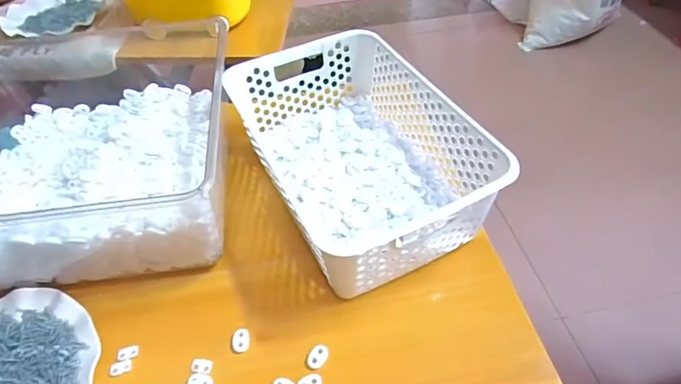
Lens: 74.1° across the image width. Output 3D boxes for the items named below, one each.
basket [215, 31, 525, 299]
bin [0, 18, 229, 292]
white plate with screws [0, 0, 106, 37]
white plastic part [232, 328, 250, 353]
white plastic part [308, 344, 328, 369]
[{"bbox_3d":[0.015,-0.047,0.518,0.198,0.108,0.306,-23,51,-16],"label":"basket"},{"bbox_3d":[-0.274,-0.060,0.514,0.297,0.122,0.305,-8,49,-4],"label":"bin"},{"bbox_3d":[-0.545,-0.342,0.870,0.173,0.028,0.160,-2,49,2],"label":"white plate with screws"},{"bbox_3d":[-0.095,0.141,0.432,0.016,0.004,0.023,-4,49,-1],"label":"white plastic part"},{"bbox_3d":[-0.021,0.151,0.417,0.016,0.004,0.023,20,53,19],"label":"white plastic part"}]

